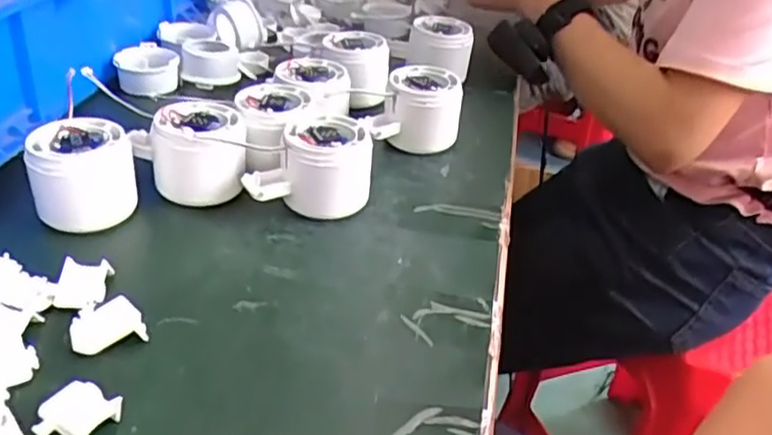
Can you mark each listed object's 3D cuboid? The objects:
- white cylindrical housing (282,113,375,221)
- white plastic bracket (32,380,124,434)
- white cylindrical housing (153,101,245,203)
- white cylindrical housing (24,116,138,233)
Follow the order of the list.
[{"bbox_3d":[-0.039,-0.031,0.449,0.059,0.052,0.060,5,33,-3],"label":"white cylindrical housing"},{"bbox_3d":[-0.132,0.085,0.299,0.031,0.011,0.028,23,37,23],"label":"white plastic bracket"},{"bbox_3d":[-0.119,-0.039,0.446,0.057,0.053,0.056,-1,34,-12],"label":"white cylindrical housing"},{"bbox_3d":[-0.185,-0.029,0.422,0.055,0.047,0.055,-13,38,-27],"label":"white cylindrical housing"}]

